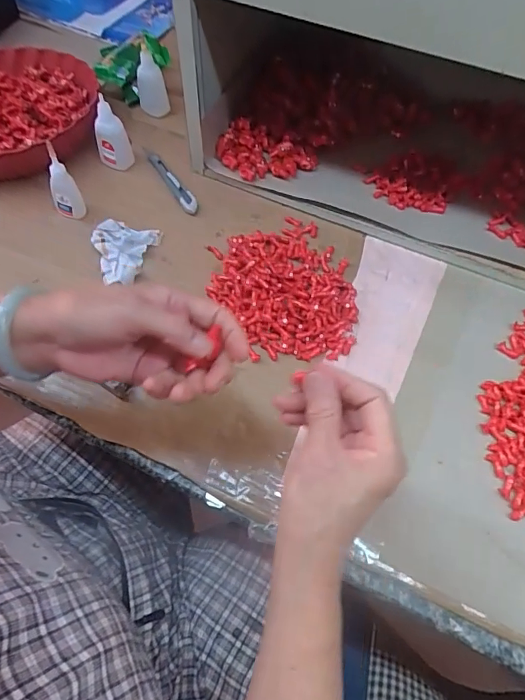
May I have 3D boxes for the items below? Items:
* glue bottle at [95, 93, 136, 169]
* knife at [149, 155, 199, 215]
[{"bbox_3d":[-0.189,-0.268,0.587,0.039,0.086,0.019,-15,39,-10],"label":"glue bottle"},{"bbox_3d":[-0.113,-0.212,0.592,0.016,0.018,0.112,-28,67,-15],"label":"knife"}]

